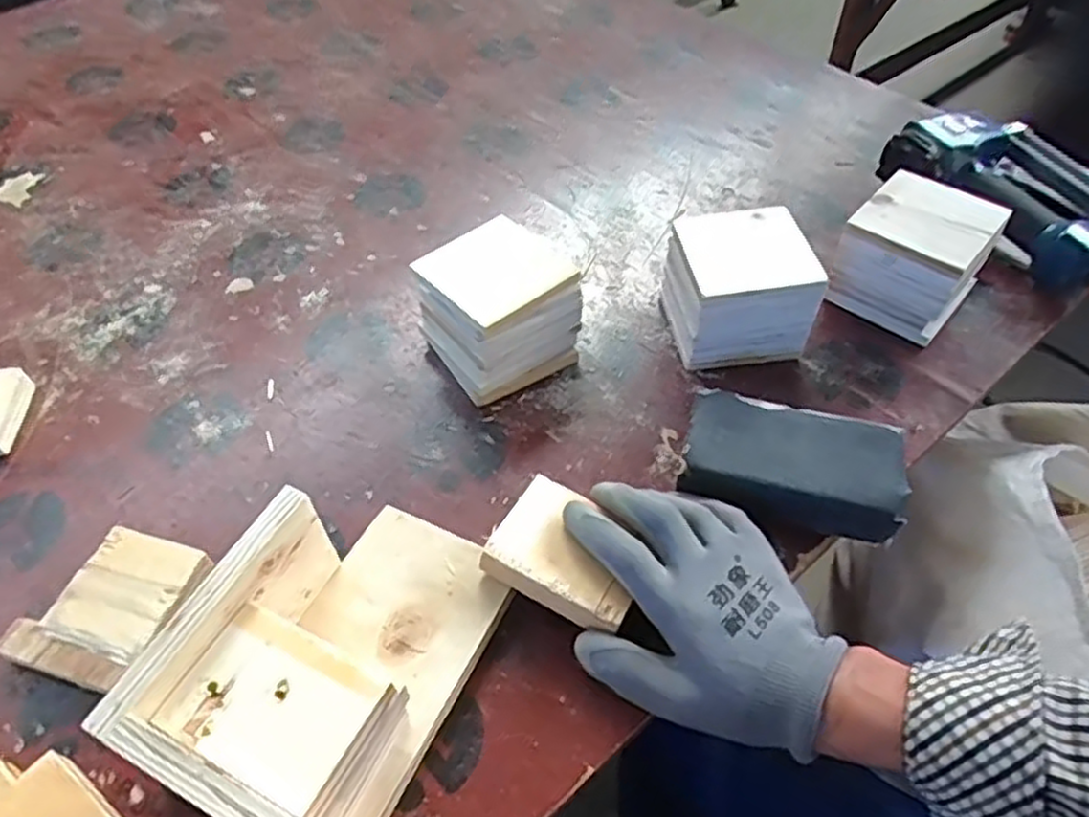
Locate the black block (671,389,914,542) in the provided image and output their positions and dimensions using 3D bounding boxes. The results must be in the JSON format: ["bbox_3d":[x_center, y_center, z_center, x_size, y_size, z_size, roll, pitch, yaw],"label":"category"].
[{"bbox_3d":[0.163,0.037,0.501,0.133,0.035,0.074,13,53,12],"label":"black block"}]

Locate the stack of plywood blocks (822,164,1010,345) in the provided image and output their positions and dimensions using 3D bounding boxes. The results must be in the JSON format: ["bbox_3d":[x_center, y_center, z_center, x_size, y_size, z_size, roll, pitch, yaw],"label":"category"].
[{"bbox_3d":[0.295,-0.121,0.608,0.101,0.093,0.085,26,57,21],"label":"stack of plywood blocks"}]

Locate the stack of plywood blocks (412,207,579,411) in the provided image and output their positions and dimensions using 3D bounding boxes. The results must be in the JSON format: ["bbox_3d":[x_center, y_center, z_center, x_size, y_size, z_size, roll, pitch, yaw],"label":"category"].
[{"bbox_3d":[-0.034,-0.076,0.575,0.101,0.076,0.102,-29,56,-20],"label":"stack of plywood blocks"}]

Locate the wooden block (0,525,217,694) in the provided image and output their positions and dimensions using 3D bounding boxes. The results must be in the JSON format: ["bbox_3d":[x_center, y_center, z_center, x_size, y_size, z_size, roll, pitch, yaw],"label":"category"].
[{"bbox_3d":[-0.263,0.122,0.464,0.083,0.021,0.095,18,54,16],"label":"wooden block"}]

